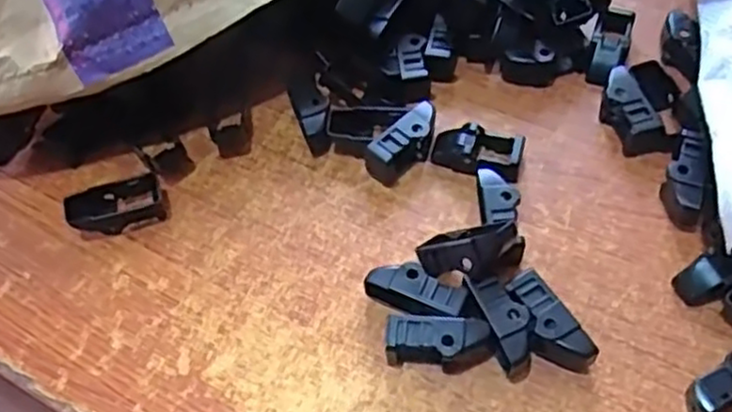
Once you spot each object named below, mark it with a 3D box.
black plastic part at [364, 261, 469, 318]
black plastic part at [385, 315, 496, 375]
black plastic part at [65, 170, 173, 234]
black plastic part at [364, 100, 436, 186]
[{"bbox_3d":[0.024,0.044,0.353,0.047,0.023,0.021,23,62,17],"label":"black plastic part"},{"bbox_3d":[0.034,0.066,0.339,0.049,0.023,0.020,5,58,7],"label":"black plastic part"},{"bbox_3d":[-0.136,0.001,0.397,0.050,0.018,0.026,-19,58,-8],"label":"black plastic part"},{"bbox_3d":[0.021,-0.034,0.404,0.050,0.026,0.018,-39,63,-19],"label":"black plastic part"}]

